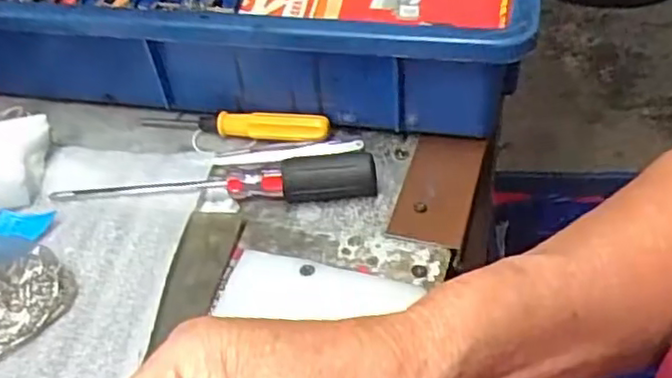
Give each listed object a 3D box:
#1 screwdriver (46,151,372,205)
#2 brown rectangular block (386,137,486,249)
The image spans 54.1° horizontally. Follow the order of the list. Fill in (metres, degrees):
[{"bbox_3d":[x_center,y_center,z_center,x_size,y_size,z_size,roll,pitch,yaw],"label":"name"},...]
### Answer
[{"bbox_3d":[-0.066,-0.003,0.353,0.172,0.021,0.020,-2,44,0],"label":"screwdriver"},{"bbox_3d":[0.056,-0.004,0.356,0.038,0.011,0.077,12,45,14],"label":"brown rectangular block"}]

